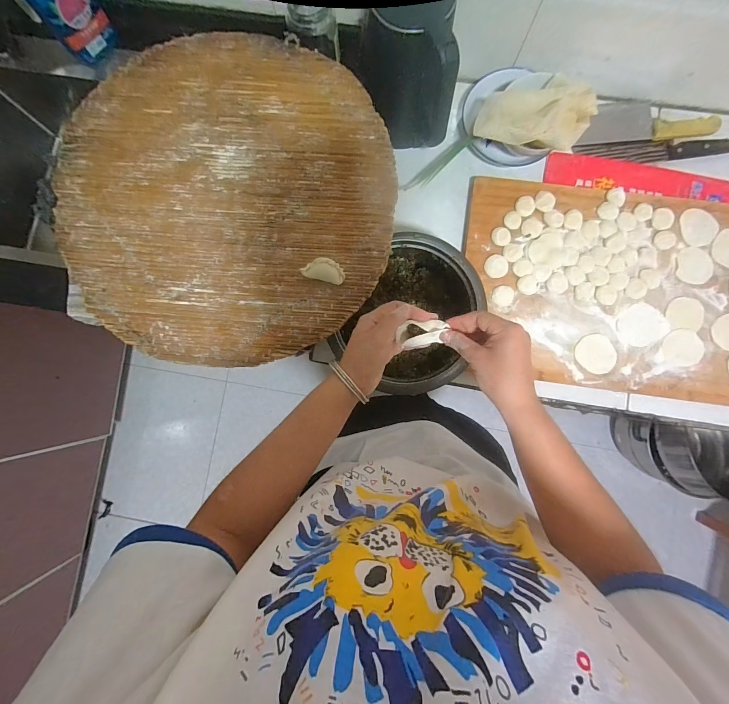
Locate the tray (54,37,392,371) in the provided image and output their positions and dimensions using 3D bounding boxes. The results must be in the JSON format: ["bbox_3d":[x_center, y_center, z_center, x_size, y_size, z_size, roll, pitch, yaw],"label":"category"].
[{"bbox_3d":[-0.207,-0.230,0.488,0.487,0.012,0.473,0,84,1],"label":"tray"}]

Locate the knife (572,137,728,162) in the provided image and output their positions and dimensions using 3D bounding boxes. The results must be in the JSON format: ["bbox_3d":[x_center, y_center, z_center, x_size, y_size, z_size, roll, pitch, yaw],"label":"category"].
[{"bbox_3d":[0.559,-0.388,0.645,0.298,0.013,0.035,0,120,3],"label":"knife"}]

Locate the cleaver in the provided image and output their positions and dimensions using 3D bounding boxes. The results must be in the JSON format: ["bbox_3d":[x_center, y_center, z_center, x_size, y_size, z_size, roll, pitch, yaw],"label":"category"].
[{"bbox_3d":[0.545,-0.449,0.645,0.246,0.021,0.082,-1,86,2],"label":"cleaver"}]

